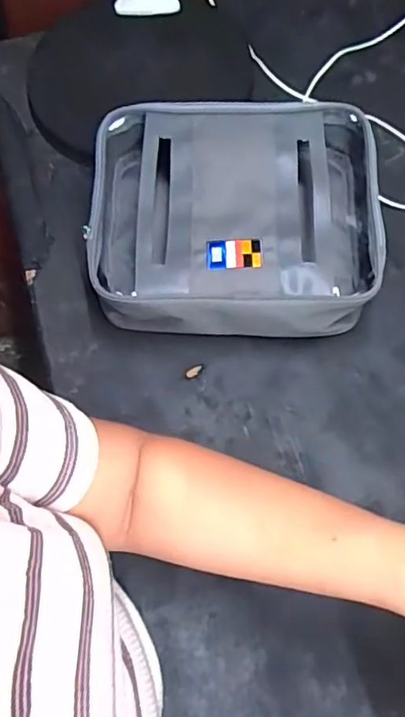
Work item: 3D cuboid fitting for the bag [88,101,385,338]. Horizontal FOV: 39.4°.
[{"bbox_3d":[0.031,-0.133,0.566,0.263,0.103,0.224,0,63,3],"label":"bag"}]

